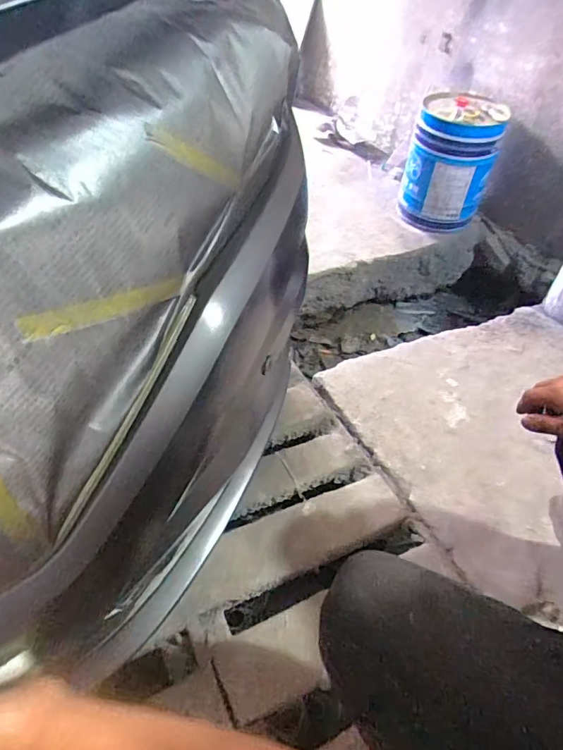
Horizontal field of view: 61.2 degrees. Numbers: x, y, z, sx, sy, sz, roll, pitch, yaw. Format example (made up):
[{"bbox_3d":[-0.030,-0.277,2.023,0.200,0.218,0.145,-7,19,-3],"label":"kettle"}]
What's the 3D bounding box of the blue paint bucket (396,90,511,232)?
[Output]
[{"bbox_3d":[0.550,-0.694,1.583,0.250,0.387,0.271,10,47,5],"label":"blue paint bucket"}]

